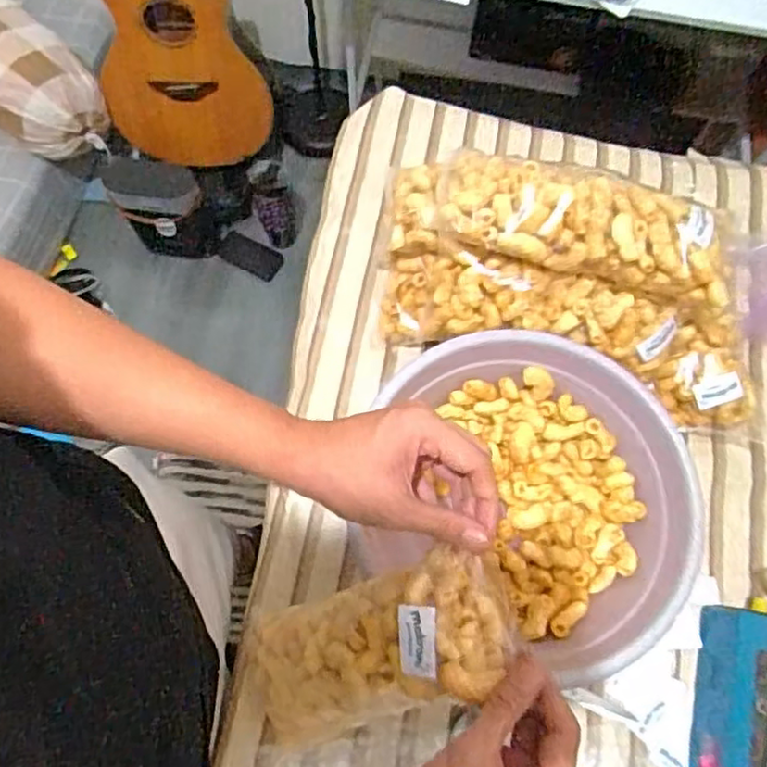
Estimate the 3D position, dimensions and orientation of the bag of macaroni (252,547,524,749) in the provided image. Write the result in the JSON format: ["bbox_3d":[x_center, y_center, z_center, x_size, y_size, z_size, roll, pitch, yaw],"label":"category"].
[{"bbox_3d":[-0.019,0.206,0.505,0.054,0.262,0.102,-1,63,-50],"label":"bag of macaroni"}]

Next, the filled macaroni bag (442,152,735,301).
[{"bbox_3d":[0.181,-0.147,0.596,0.261,0.056,0.100,12,72,3],"label":"filled macaroni bag"}]

